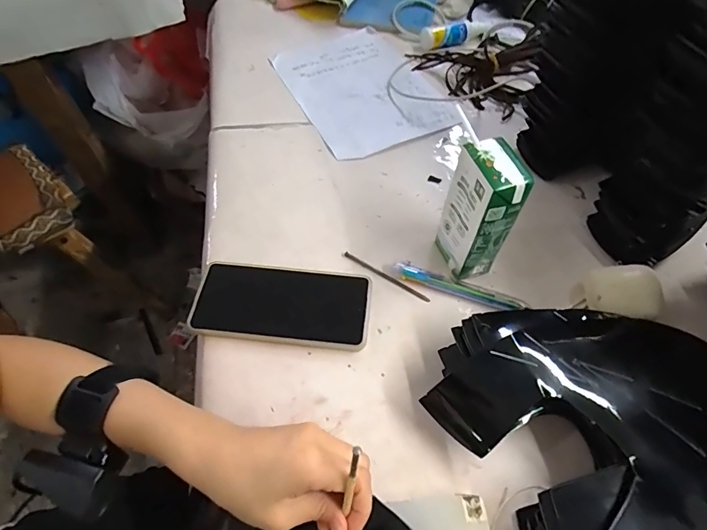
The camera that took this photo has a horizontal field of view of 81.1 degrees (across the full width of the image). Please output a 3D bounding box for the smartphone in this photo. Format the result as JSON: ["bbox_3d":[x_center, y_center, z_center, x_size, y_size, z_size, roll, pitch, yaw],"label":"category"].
[{"bbox_3d":[-0.066,0.036,0.391,0.162,0.007,0.079,5,57,1],"label":"smartphone"}]

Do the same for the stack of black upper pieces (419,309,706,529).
[{"bbox_3d":[0.182,0.116,0.312,0.207,0.062,0.216,-26,61,-16],"label":"stack of black upper pieces"}]

